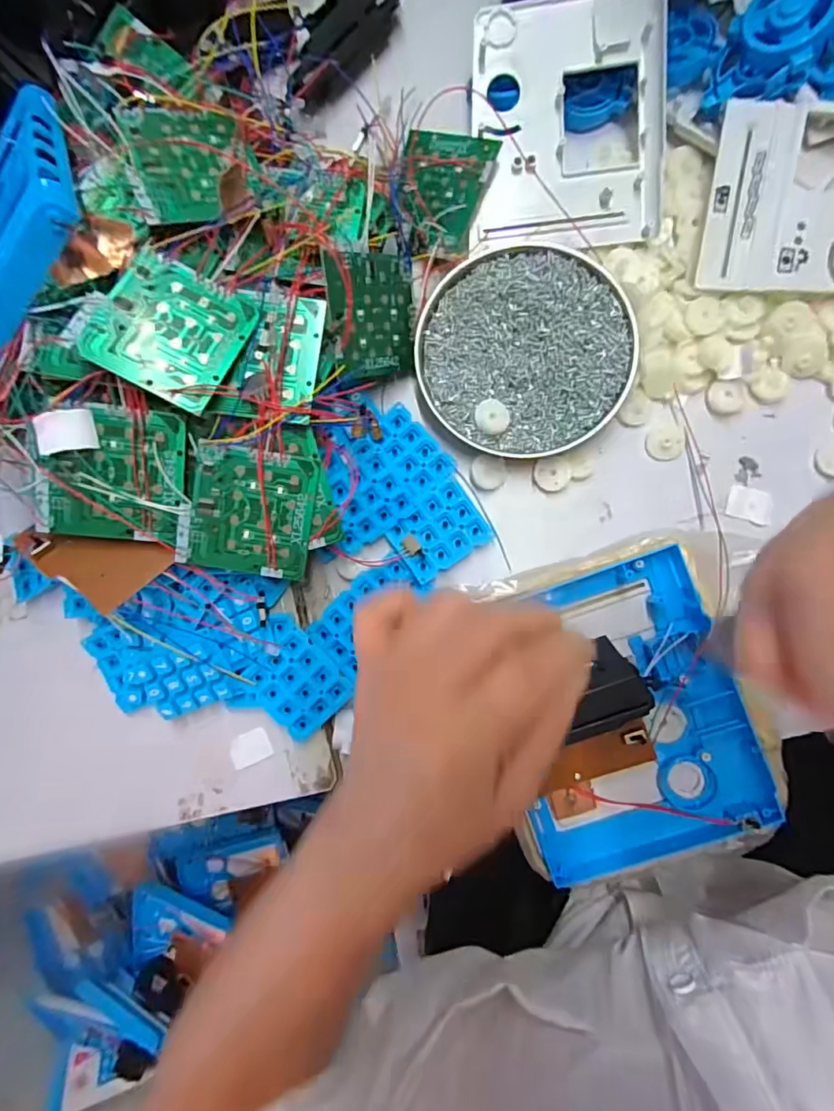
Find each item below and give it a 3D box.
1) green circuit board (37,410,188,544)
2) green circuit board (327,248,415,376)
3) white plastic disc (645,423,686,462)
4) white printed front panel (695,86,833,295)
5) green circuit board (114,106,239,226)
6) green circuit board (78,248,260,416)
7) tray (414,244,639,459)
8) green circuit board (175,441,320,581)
[{"bbox_3d":[-0.168,-0.044,0.283,0.070,0.005,0.072,7,101,-12],"label":"green circuit board"},{"bbox_3d":[-0.025,-0.146,0.316,0.004,0.071,0.068,16,121,36],"label":"green circuit board"},{"bbox_3d":[0.163,-0.074,0.336,0.024,0.004,0.023,0,88,5],"label":"white plastic disc"},{"bbox_3d":[0.252,-0.215,0.310,0.144,0.017,0.111,6,88,5],"label":"white printed front panel"},{"bbox_3d":[-0.129,-0.222,0.290,0.060,0.004,0.071,-16,83,-21],"label":"green circuit board"},{"bbox_3d":[-0.129,-0.119,0.269,0.067,0.004,0.070,27,73,-9],"label":"green circuit board"},{"bbox_3d":[0.069,-0.132,0.335,0.133,0.017,0.128,0,88,5],"label":"tray"},{"bbox_3d":[-0.098,-0.025,0.297,0.073,0.005,0.072,9,102,-7],"label":"green circuit board"}]

